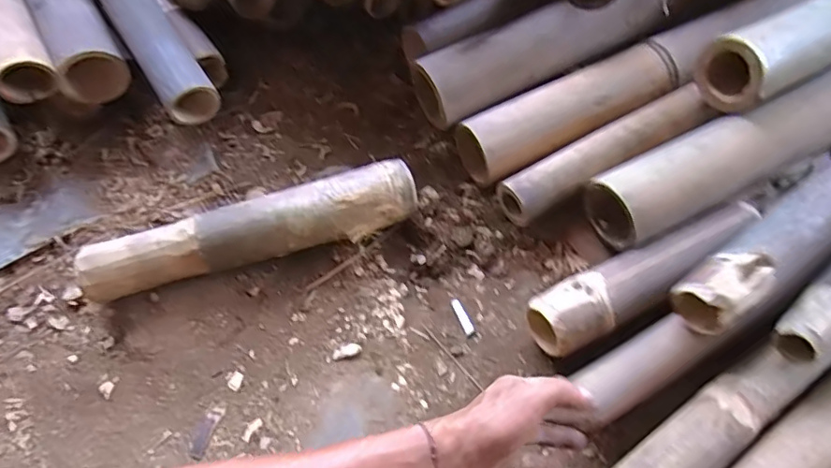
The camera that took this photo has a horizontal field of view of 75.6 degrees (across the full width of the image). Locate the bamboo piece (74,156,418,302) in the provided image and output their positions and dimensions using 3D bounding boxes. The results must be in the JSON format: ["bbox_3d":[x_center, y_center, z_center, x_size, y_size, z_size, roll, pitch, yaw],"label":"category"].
[{"bbox_3d":[-0.174,0.000,0.600,0.356,0.067,0.068,-19,61,-7],"label":"bamboo piece"}]

